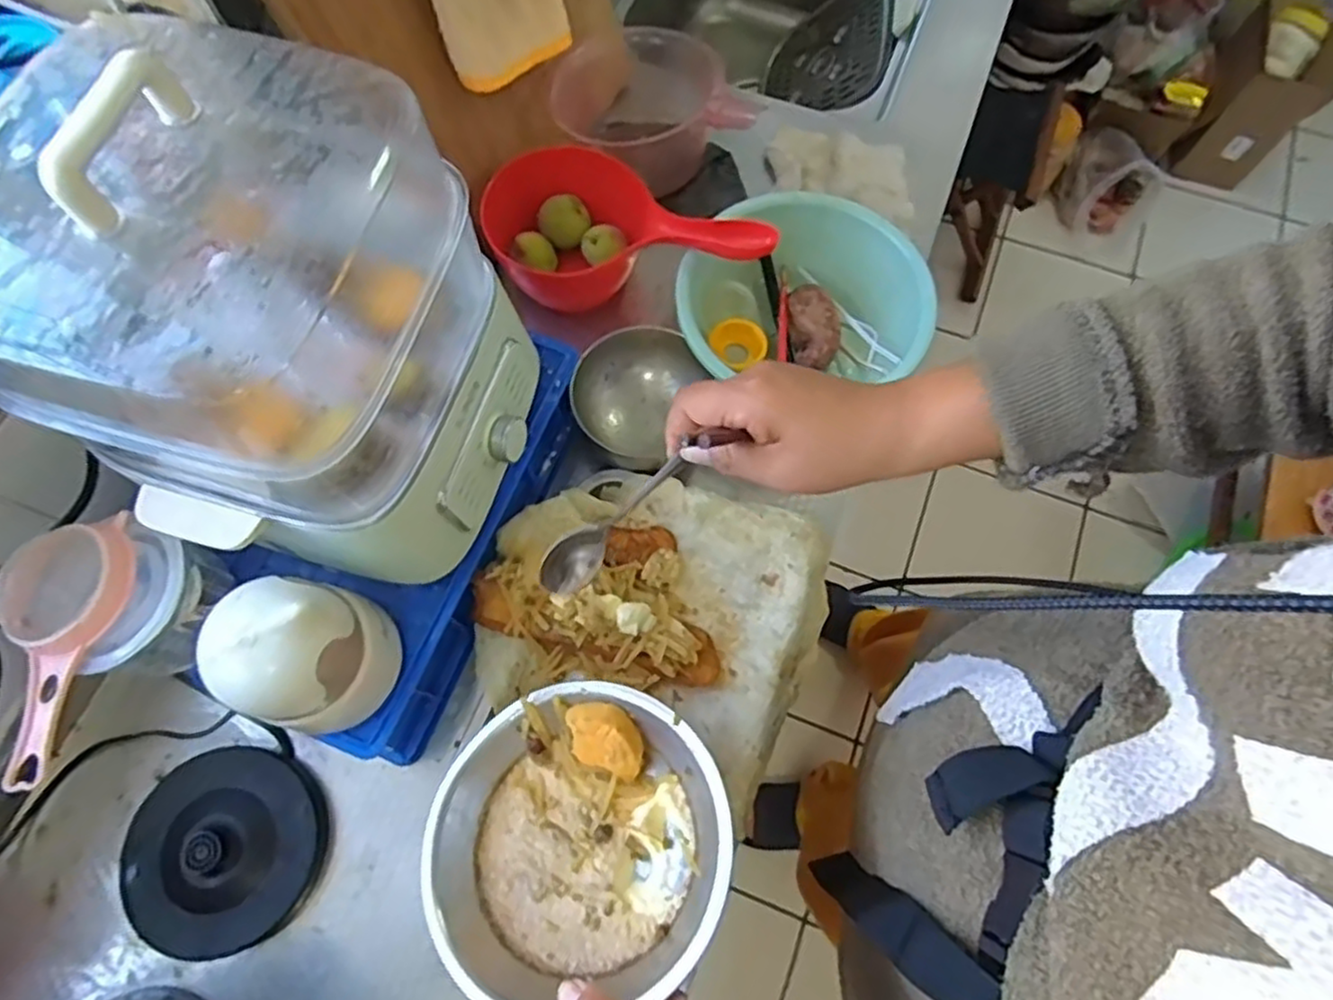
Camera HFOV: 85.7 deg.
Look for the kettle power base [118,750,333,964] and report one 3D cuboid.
[{"bbox_3d":[-0.338,0.261,0.536,0.144,0.038,0.137,0,68,1],"label":"kettle power base"}]

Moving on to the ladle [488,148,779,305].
[{"bbox_3d":[-0.039,-0.262,0.684,0.263,0.094,0.131,2,68,2],"label":"ladle"}]

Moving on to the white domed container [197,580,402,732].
[{"bbox_3d":[-0.232,0.101,0.466,0.080,0.122,0.087,0,68,1],"label":"white domed container"}]

